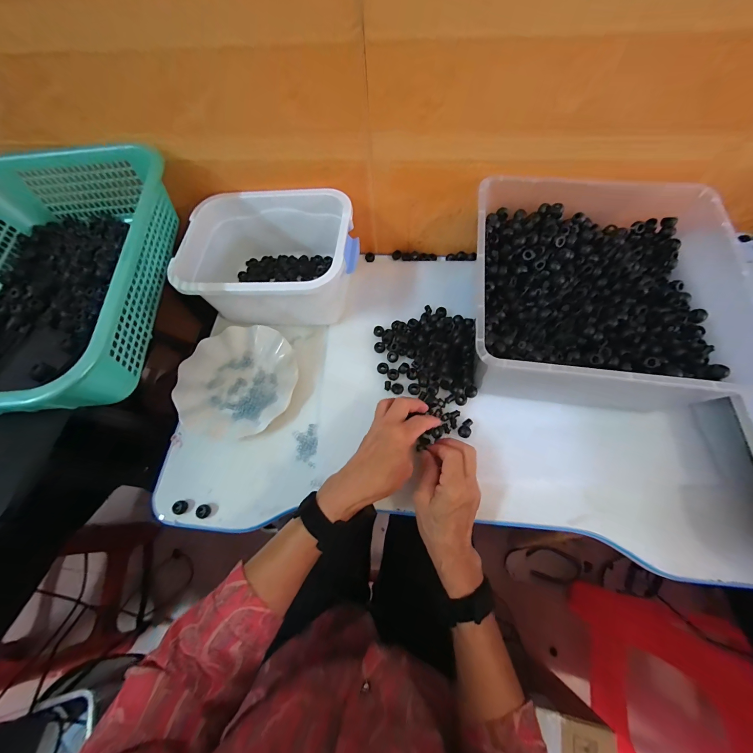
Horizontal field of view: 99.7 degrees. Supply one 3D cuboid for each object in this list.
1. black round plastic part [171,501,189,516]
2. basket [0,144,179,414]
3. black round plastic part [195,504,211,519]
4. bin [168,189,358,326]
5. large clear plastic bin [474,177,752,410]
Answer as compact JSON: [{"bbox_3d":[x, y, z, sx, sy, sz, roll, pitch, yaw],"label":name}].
[{"bbox_3d":[-0.265,0.175,0.426,0.018,0.008,0.018,-1,66,3],"label":"black round plastic part"},{"bbox_3d":[-0.427,-0.125,0.402,0.302,0.095,0.379,-4,66,2],"label":"basket"},{"bbox_3d":[-0.230,0.178,0.419,0.015,0.014,0.017,4,66,5],"label":"black round plastic part"},{"bbox_3d":[-0.161,-0.178,0.507,0.254,0.121,0.184,3,66,5],"label":"bin"},{"bbox_3d":[0.278,-0.104,0.431,0.303,0.134,0.297,7,67,6],"label":"large clear plastic bin"}]

